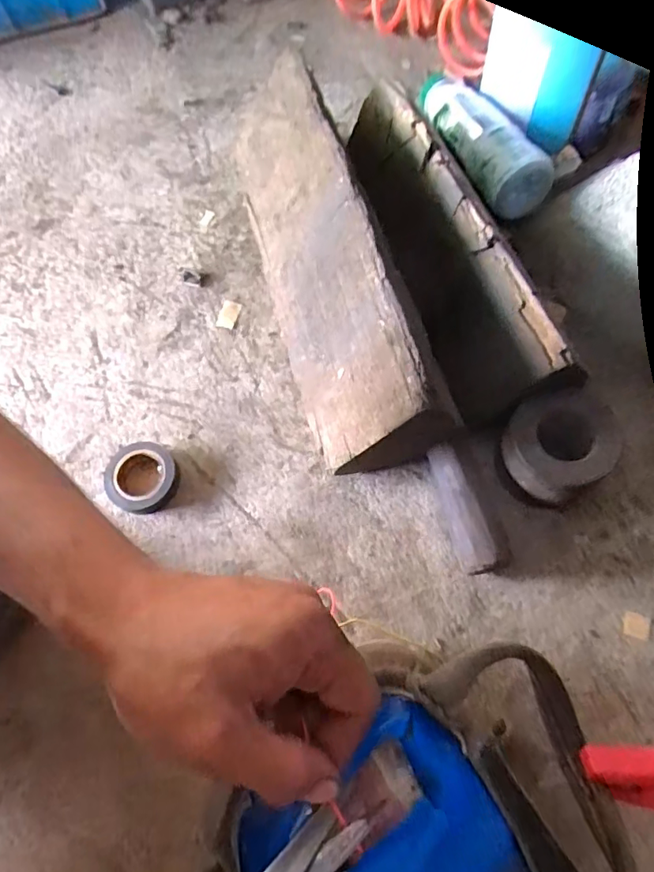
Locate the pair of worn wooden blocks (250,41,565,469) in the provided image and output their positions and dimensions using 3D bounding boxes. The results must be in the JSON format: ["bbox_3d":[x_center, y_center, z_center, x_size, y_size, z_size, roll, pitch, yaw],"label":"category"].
[{"bbox_3d":[0.027,-0.193,0.496,0.185,0.112,0.431,-17,66,-5],"label":"pair of worn wooden blocks"}]

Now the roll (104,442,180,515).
[{"bbox_3d":[-0.158,0.033,0.450,0.057,0.022,0.062,-1,66,2],"label":"roll"}]

